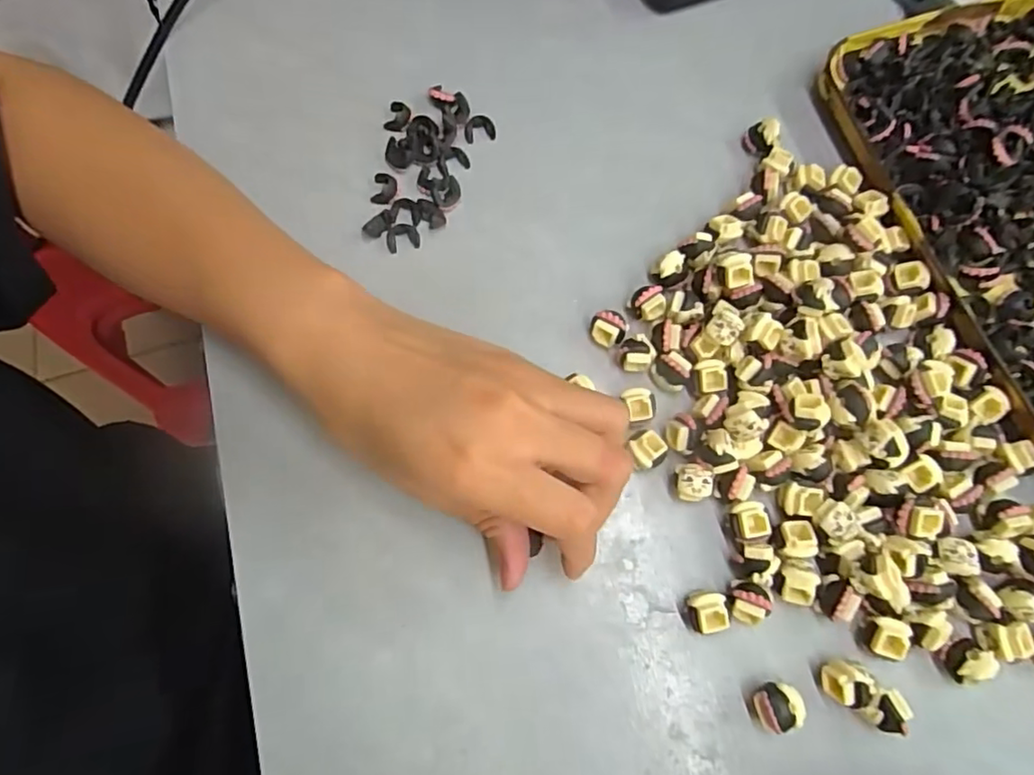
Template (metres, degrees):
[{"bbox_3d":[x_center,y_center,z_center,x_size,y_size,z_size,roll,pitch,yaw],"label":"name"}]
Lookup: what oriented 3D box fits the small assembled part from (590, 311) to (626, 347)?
[{"bbox_3d":[0.041,-0.025,0.267,0.015,0.016,0.012,16,72,6],"label":"small assembled part"}]

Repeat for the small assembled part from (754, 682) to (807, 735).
[{"bbox_3d":[0.097,0.119,0.223,0.017,0.014,0.016,-7,72,-2],"label":"small assembled part"}]

